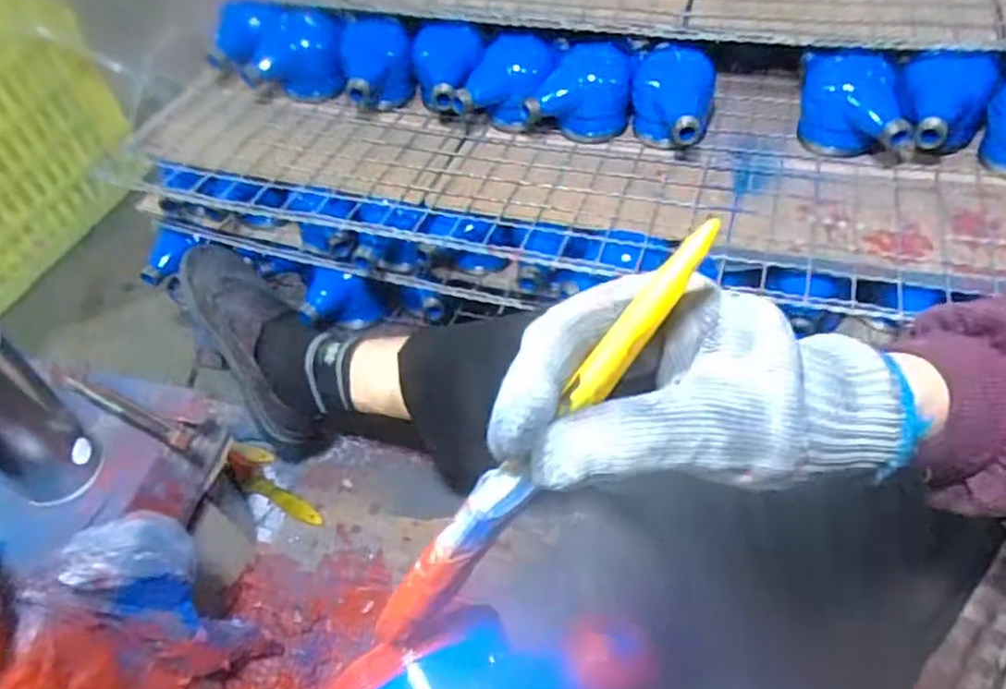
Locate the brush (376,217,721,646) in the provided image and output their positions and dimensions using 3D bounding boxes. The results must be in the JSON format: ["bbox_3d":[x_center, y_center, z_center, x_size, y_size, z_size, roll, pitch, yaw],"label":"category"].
[{"bbox_3d":[0.011,0.034,0.226,0.170,0.012,0.013,-53,52,12],"label":"brush"}]

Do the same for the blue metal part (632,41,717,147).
[{"bbox_3d":[0.171,-0.241,0.729,0.083,0.083,0.100,8,52,14],"label":"blue metal part"}]

